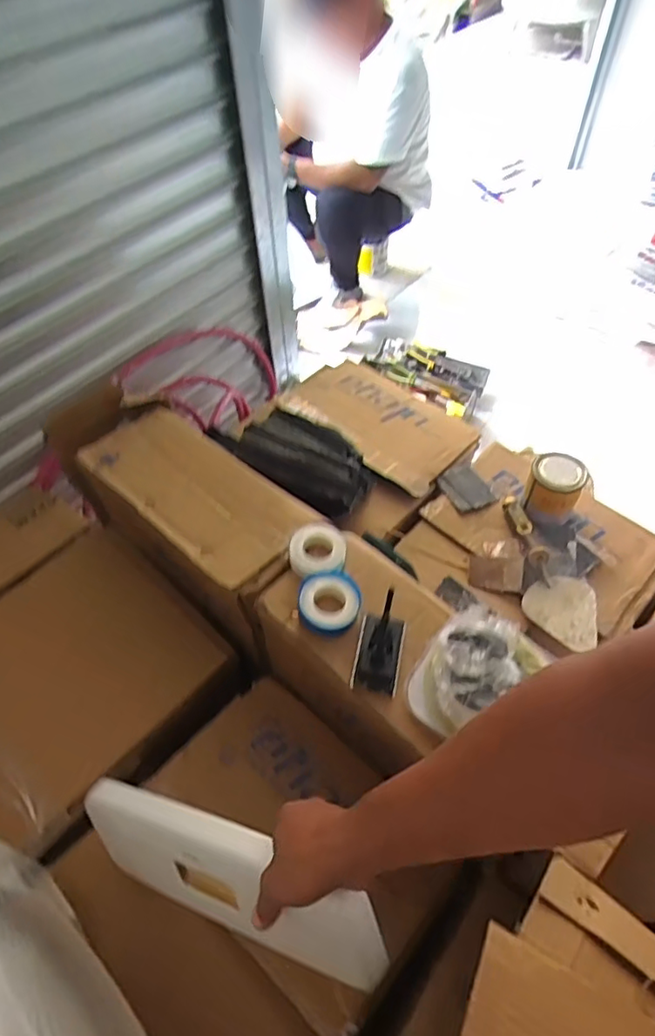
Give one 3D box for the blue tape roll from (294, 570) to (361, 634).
[{"bbox_3d":[0.002,0.100,0.653,0.072,0.031,0.073,-1,55,1],"label":"blue tape roll"}]

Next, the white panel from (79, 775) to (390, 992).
[{"bbox_3d":[-0.107,0.344,0.546,0.330,0.122,0.028,1,16,29],"label":"white panel"}]

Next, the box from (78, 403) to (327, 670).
[{"bbox_3d":[-0.160,0.016,0.858,0.387,0.202,0.190,37,63,24],"label":"box"}]

